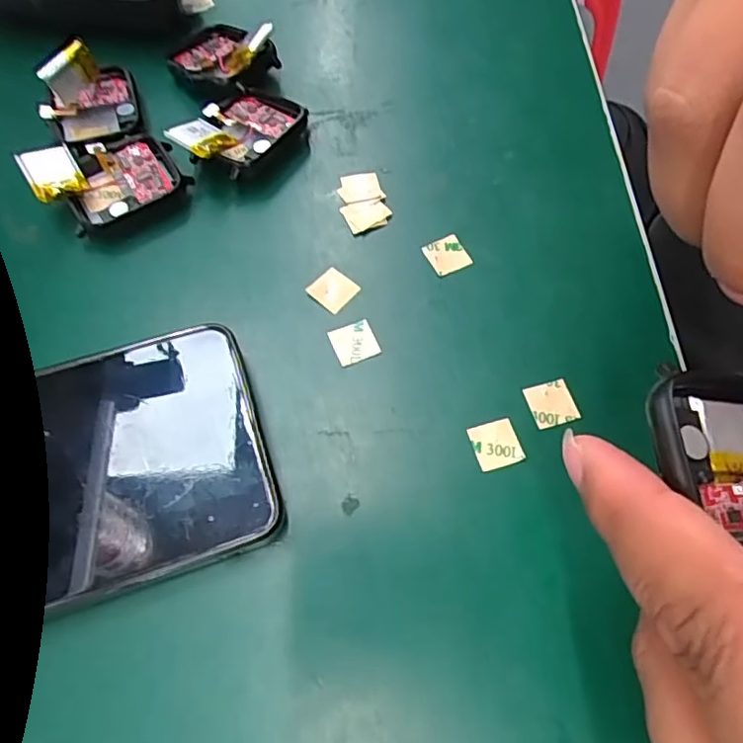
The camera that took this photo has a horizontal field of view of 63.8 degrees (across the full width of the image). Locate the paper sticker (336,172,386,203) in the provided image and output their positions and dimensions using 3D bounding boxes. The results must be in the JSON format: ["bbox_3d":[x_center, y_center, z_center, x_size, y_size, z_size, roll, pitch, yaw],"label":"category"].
[{"bbox_3d":[-0.005,-0.077,0.246,0.018,0.004,0.014,-8,65,-5],"label":"paper sticker"}]

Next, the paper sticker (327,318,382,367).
[{"bbox_3d":[-0.006,-0.011,0.217,0.015,0.004,0.015,-22,66,-5],"label":"paper sticker"}]

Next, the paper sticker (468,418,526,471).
[{"bbox_3d":[0.042,0.024,0.201,0.015,0.004,0.015,-17,68,-3],"label":"paper sticker"}]

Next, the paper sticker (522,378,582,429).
[{"bbox_3d":[0.062,0.011,0.207,0.015,0.004,0.015,-17,66,-3],"label":"paper sticker"}]

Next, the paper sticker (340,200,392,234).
[{"bbox_3d":[-0.002,-0.064,0.241,0.017,0.004,0.013,-28,74,-2],"label":"paper sticker"}]

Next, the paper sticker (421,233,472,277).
[{"bbox_3d":[0.029,-0.045,0.233,0.015,0.004,0.015,-25,70,-9],"label":"paper sticker"}]

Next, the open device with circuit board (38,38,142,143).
[{"bbox_3d":[-0.119,-0.119,0.243,0.038,0.032,0.033,-24,68,-12],"label":"open device with circuit board"}]

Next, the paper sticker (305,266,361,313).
[{"bbox_3d":[-0.014,-0.031,0.226,0.015,0.004,0.014,39,73,9],"label":"paper sticker"}]

